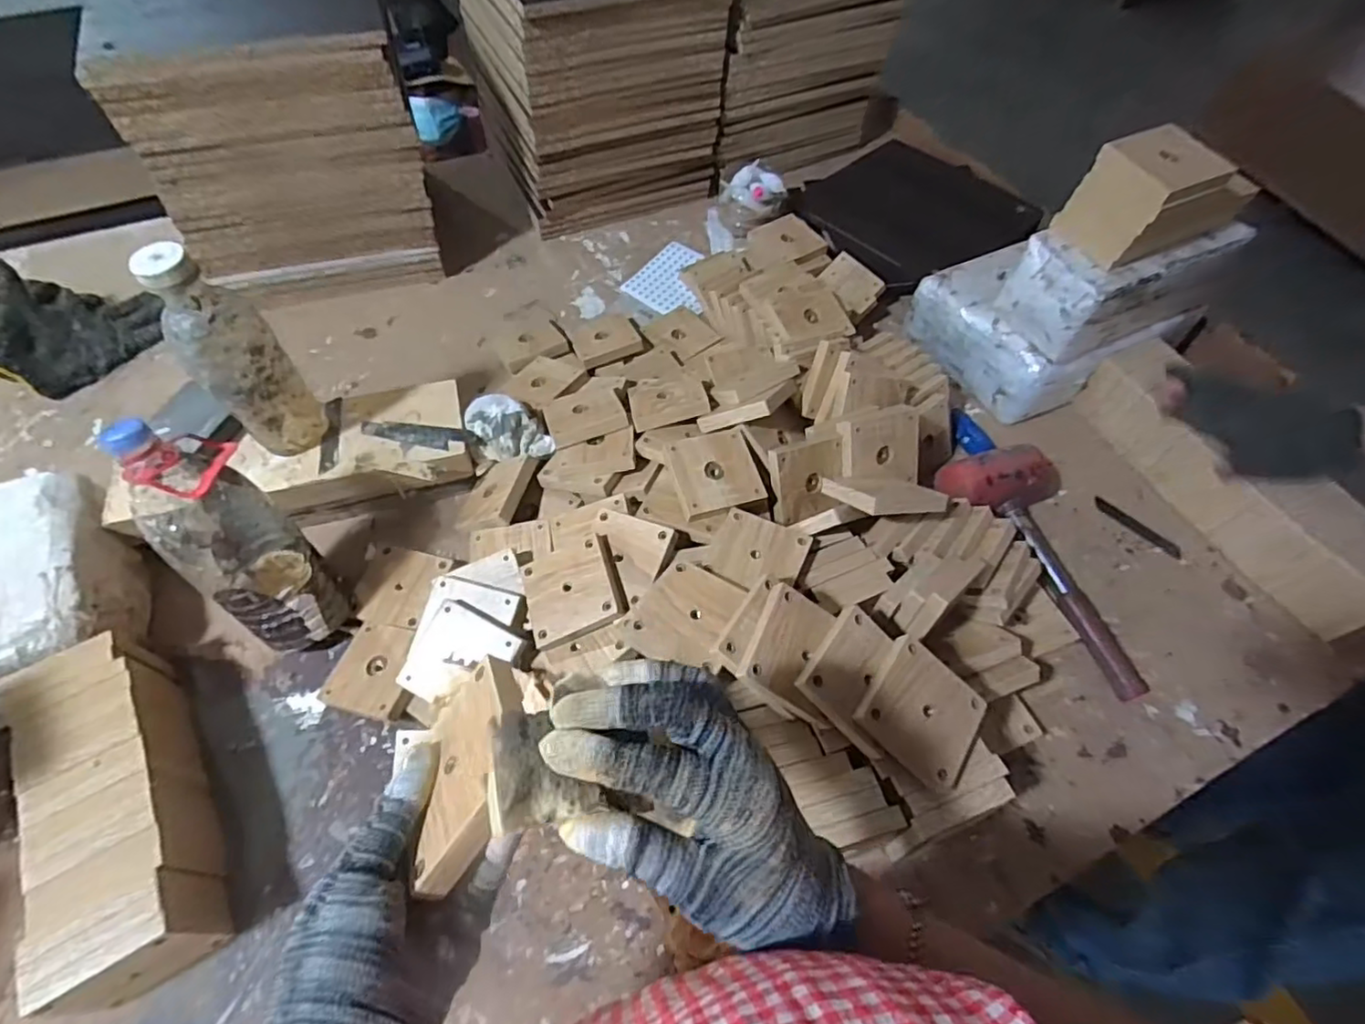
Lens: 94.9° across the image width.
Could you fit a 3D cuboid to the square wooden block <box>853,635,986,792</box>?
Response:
[{"bbox_3d":[0.184,0.151,0.477,0.088,0.013,0.083,40,64,3],"label":"square wooden block"}]

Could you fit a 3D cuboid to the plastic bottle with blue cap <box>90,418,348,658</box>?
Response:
[{"bbox_3d":[-0.379,0.028,0.532,0.086,0.246,0.070,-39,42,-23],"label":"plastic bottle with blue cap"}]

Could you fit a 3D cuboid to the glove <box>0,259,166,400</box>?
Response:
[{"bbox_3d":[-0.743,-0.229,0.759,0.114,0.096,0.178,40,65,21],"label":"glove"}]

